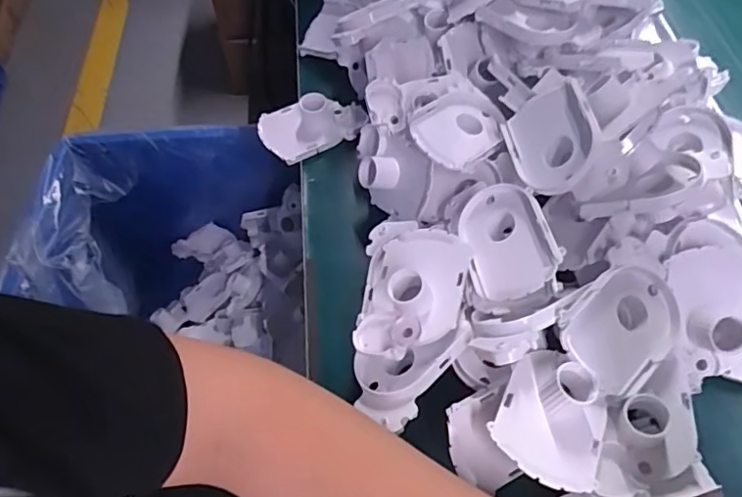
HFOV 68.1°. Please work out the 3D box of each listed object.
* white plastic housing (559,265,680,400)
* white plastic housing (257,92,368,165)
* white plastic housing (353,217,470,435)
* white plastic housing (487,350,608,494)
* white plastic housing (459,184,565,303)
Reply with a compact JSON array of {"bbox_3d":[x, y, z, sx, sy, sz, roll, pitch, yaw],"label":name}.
[{"bbox_3d":[0.164,0.050,0.362,0.086,0.017,0.064,-38,88,-19],"label":"white plastic housing"},{"bbox_3d":[-0.057,-0.121,0.537,0.104,0.034,0.061,-9,58,-3],"label":"white plastic housing"},{"bbox_3d":[0.030,0.045,0.393,0.077,0.046,0.154,5,58,5],"label":"white plastic housing"},{"bbox_3d":[0.112,0.102,0.333,0.065,0.030,0.077,26,62,18],"label":"white plastic housing"},{"bbox_3d":[0.106,-0.003,0.414,0.063,0.033,0.088,-30,56,25],"label":"white plastic housing"}]

